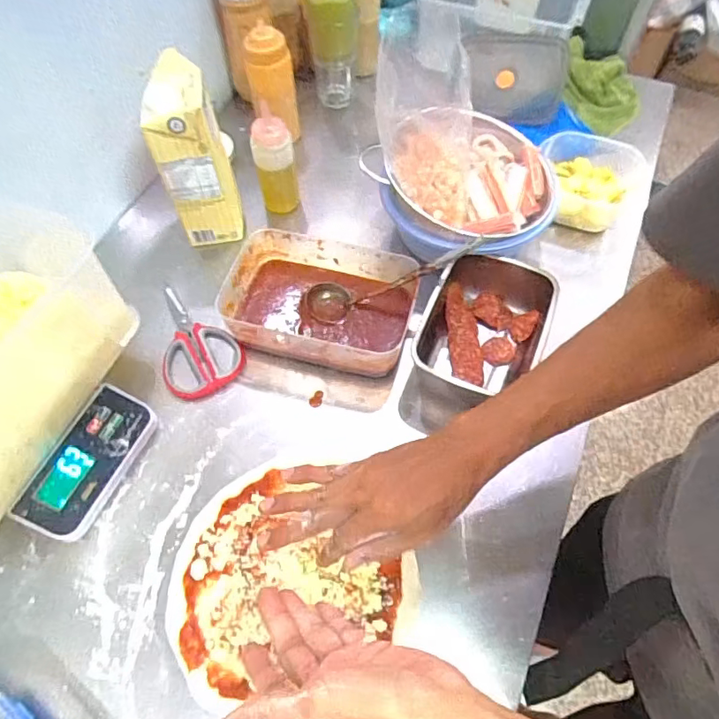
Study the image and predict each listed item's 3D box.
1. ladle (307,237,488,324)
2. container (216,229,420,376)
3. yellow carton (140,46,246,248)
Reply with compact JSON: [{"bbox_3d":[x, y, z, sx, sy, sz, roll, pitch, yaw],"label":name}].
[{"bbox_3d":[0.040,-0.090,0.609,0.217,0.033,0.051,-15,58,22],"label":"ladle"},{"bbox_3d":[-0.051,-0.070,0.628,0.228,0.065,0.151,13,61,7],"label":"container"},{"bbox_3d":[-0.207,-0.255,0.647,0.087,0.193,0.105,-10,61,-5],"label":"yellow carton"}]

